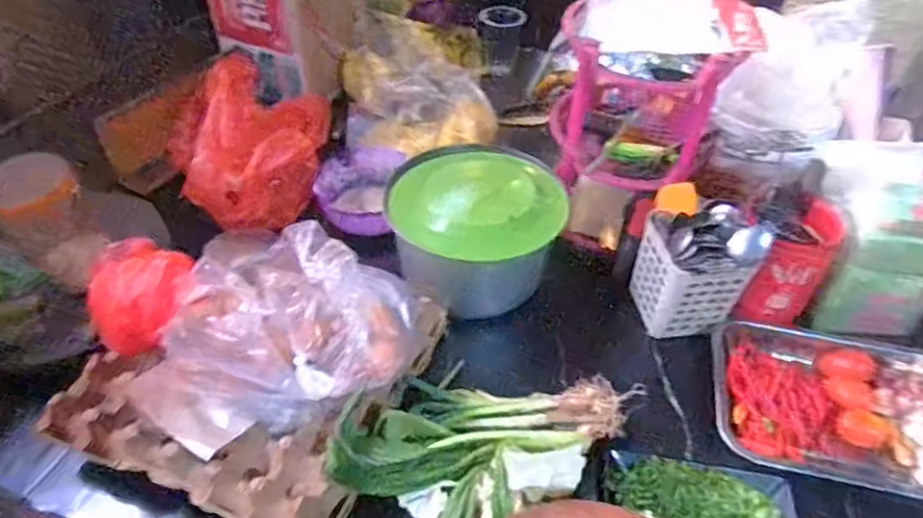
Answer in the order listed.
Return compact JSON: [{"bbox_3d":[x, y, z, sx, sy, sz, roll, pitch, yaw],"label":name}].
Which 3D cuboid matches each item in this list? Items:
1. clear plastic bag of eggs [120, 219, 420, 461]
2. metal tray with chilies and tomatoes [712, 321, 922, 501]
[{"bbox_3d":[-0.192,0.083,0.616,0.223,0.141,0.243,24,51,19],"label":"clear plastic bag of eggs"},{"bbox_3d":[0.448,0.170,0.696,0.294,0.045,0.210,10,48,7],"label":"metal tray with chilies and tomatoes"}]

